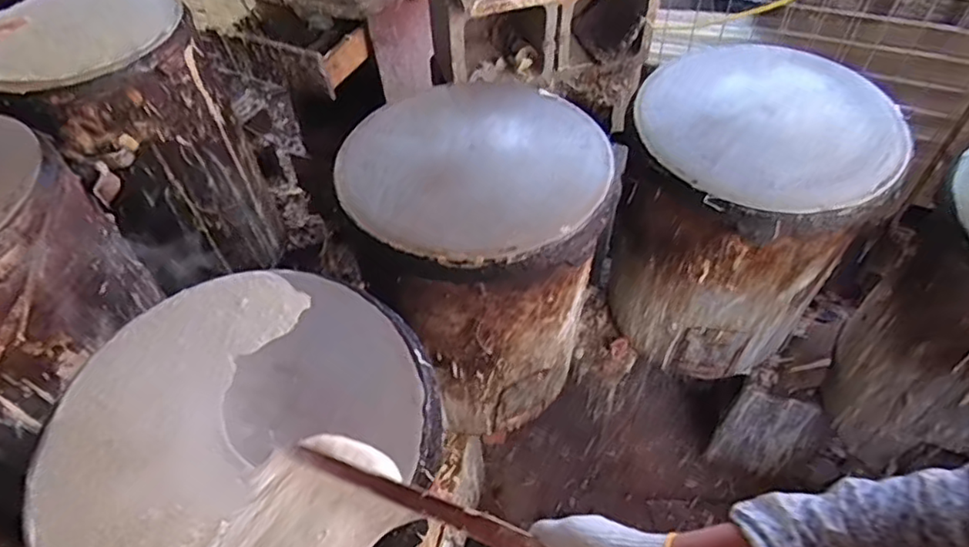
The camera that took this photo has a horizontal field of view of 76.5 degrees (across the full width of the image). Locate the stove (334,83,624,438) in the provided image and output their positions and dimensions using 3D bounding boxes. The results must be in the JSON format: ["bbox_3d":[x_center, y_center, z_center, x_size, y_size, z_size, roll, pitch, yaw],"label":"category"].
[{"bbox_3d":[0.001,-0.018,1.004,0.344,0.463,0.367,-2,51,3],"label":"stove"}]

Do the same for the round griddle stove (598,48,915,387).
[{"bbox_3d":[0.419,-0.082,1.061,0.346,0.458,0.349,23,57,21],"label":"round griddle stove"}]

